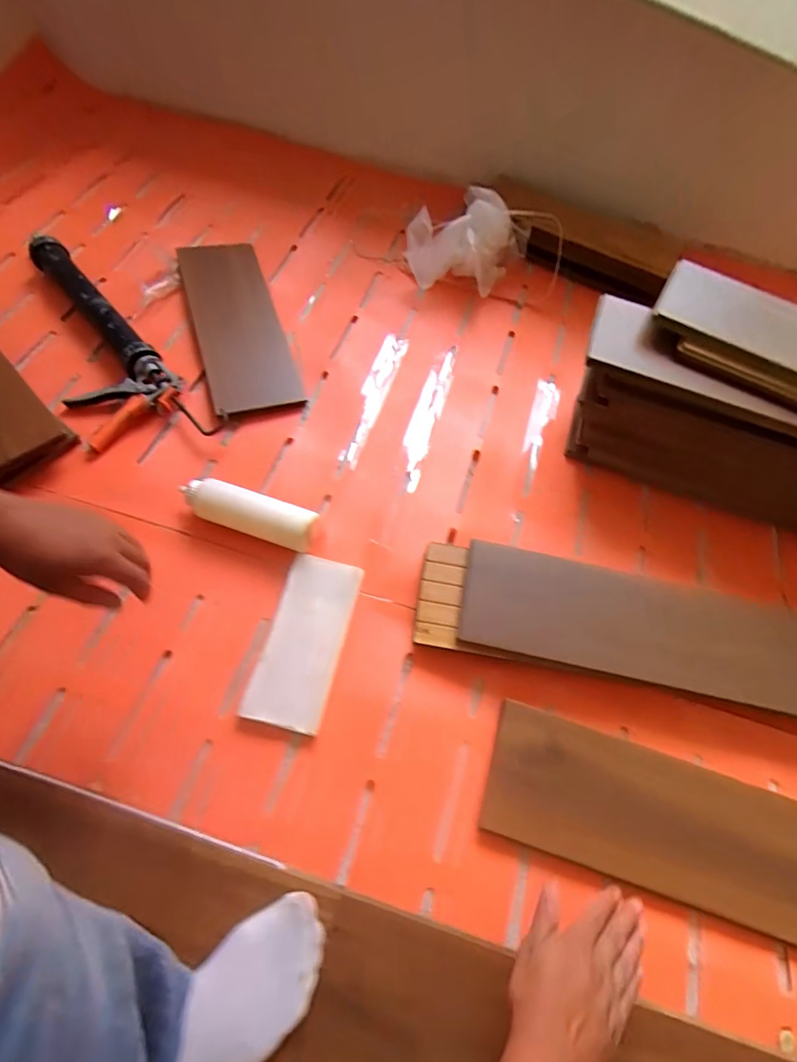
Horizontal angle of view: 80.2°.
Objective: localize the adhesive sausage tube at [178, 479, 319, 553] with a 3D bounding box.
[{"bbox_3d":[-0.227,-0.027,0.715,0.210,0.053,0.059,17,63,6],"label":"adhesive sausage tube"}]

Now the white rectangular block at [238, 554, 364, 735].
[{"bbox_3d":[-0.126,0.144,0.642,0.101,0.016,0.226,14,62,4],"label":"white rectangular block"}]

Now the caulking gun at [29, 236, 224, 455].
[{"bbox_3d":[-0.541,-0.315,0.829,0.180,0.087,0.545,-38,71,-20],"label":"caulking gun"}]

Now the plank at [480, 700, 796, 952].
[{"bbox_3d":[0.527,0.416,0.555,0.858,0.014,0.163,17,63,6],"label":"plank"}]

